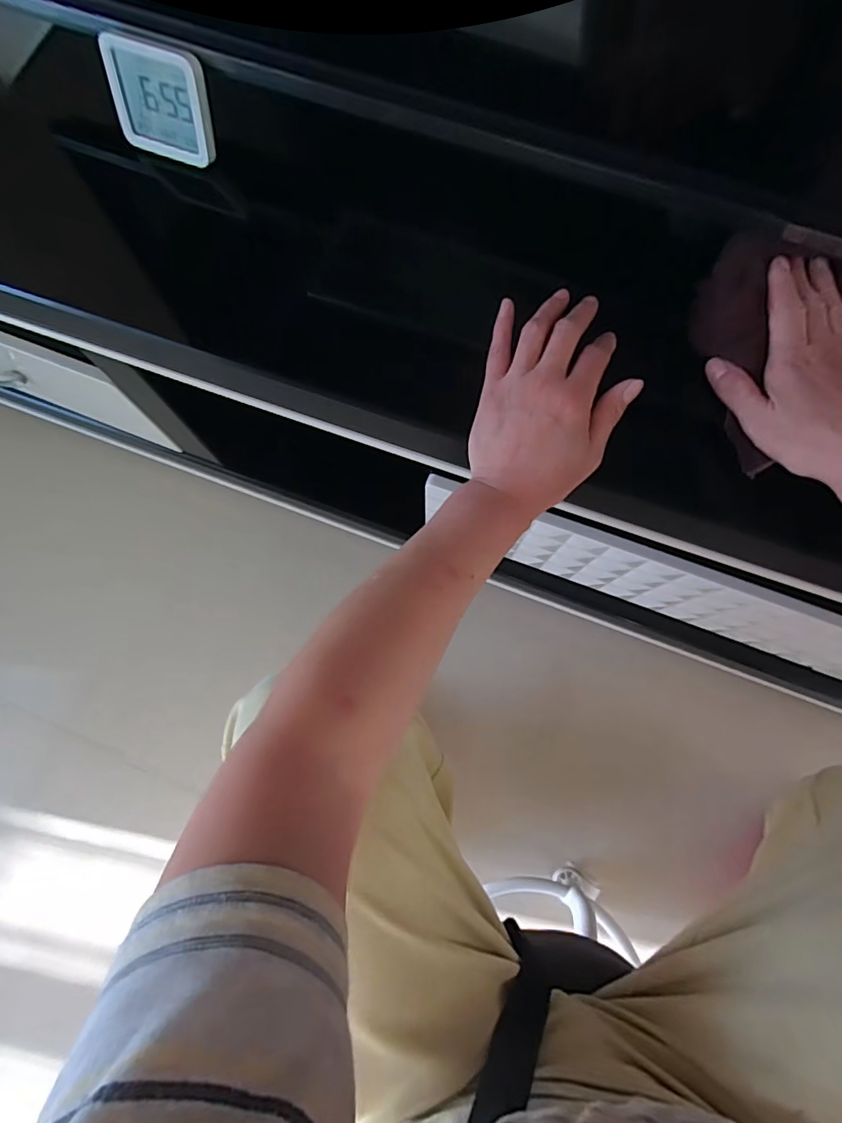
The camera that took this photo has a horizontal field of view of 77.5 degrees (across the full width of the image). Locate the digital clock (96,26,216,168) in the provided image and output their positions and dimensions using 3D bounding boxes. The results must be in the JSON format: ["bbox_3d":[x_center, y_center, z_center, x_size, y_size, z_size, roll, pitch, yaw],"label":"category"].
[{"bbox_3d":[-0.204,-0.361,0.415,0.084,0.070,0.009,19,50,7],"label":"digital clock"}]

